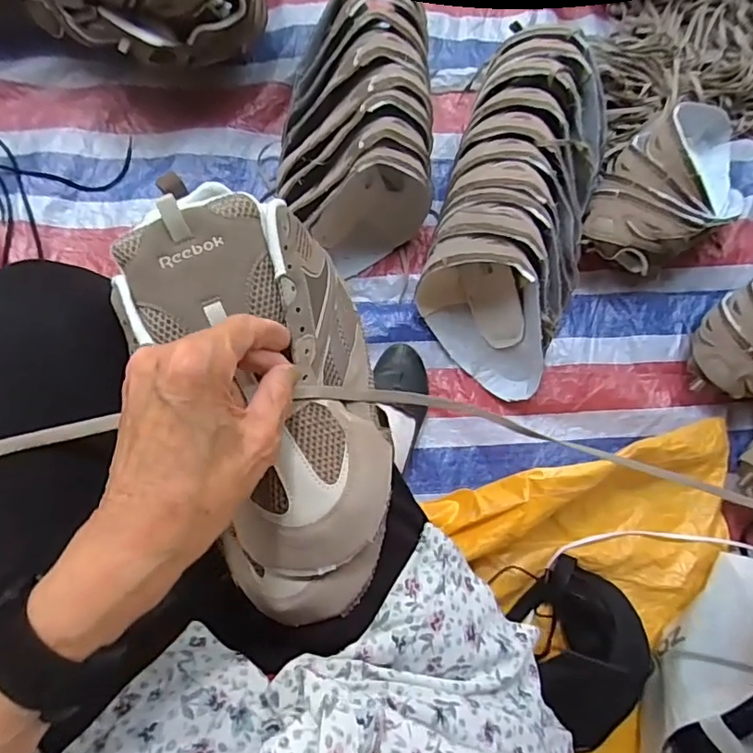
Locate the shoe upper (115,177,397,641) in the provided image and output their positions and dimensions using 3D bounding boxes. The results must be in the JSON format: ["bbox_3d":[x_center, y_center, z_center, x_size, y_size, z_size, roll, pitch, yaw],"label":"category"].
[{"bbox_3d":[-0.065,0.019,0.319,0.131,0.072,0.256,-16,87,-6],"label":"shoe upper"}]

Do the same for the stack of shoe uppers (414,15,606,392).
[{"bbox_3d":[0.215,-0.258,0.766,0.214,0.161,0.542,16,80,-1],"label":"stack of shoe uppers"}]

